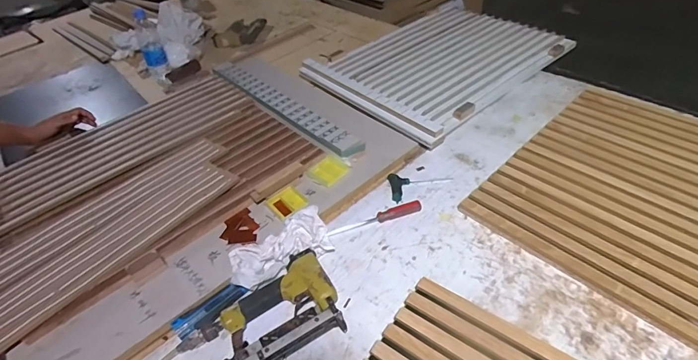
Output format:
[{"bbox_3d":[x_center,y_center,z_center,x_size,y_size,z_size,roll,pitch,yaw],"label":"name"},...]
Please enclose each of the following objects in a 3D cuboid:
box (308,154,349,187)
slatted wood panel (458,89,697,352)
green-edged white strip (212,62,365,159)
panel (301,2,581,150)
[{"bbox_3d":[-0.044,-0.019,0.828,0.066,0.014,0.067,29,54,32],"label":"box"},{"bbox_3d":[0.584,0.042,0.678,0.576,0.019,0.530,31,55,34],"label":"slatted wood panel"},{"bbox_3d":[-0.178,-0.194,0.996,0.063,0.025,0.564,-35,50,-27],"label":"green-edged white strip"},{"bbox_3d":[0.245,-0.344,1.129,0.646,0.037,0.489,-33,49,-25],"label":"panel"}]

